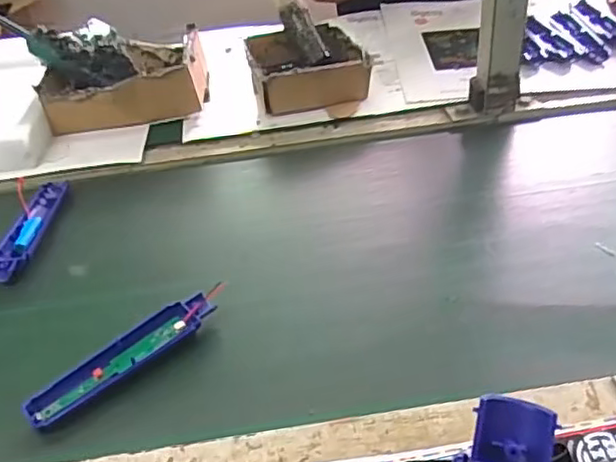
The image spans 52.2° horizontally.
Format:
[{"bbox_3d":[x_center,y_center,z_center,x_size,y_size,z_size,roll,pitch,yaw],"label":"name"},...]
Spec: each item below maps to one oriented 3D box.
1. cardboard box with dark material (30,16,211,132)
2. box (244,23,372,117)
[{"bbox_3d":[-0.266,-0.238,0.917,0.225,0.106,0.233,-10,39,-5],"label":"cardboard box with dark material"},{"bbox_3d":[-0.004,-0.237,0.903,0.157,0.060,0.188,-9,39,-4],"label":"box"}]

